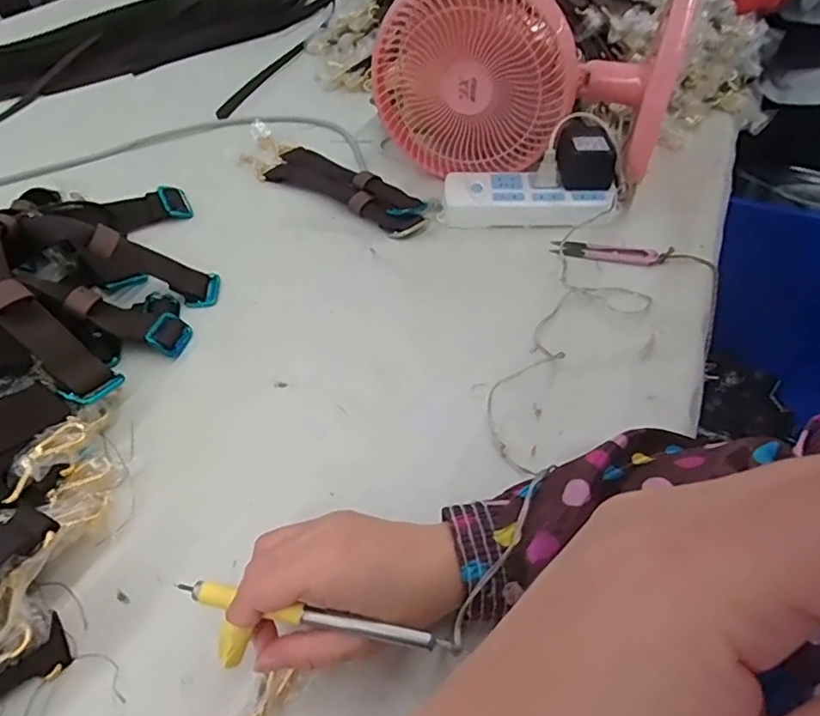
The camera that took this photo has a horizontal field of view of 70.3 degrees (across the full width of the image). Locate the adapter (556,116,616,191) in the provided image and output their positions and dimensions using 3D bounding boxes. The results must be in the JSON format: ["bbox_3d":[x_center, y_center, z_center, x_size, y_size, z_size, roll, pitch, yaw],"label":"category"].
[{"bbox_3d":[0.189,-0.216,0.629,0.053,0.053,0.079,-3,46,-5],"label":"adapter"}]

